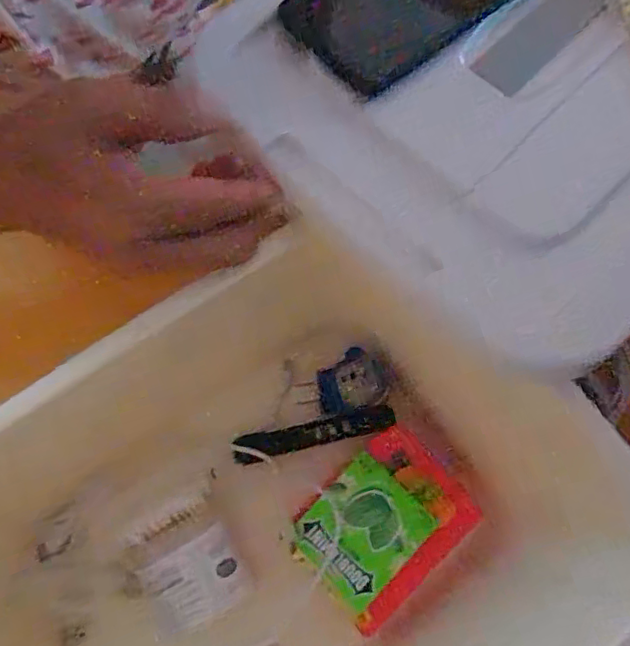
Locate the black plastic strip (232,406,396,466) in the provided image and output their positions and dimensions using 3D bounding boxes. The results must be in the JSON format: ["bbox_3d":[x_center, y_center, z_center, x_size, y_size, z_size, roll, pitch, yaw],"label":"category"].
[{"bbox_3d":[-0.002,0.076,0.388,0.112,0.011,0.019,-16,74,14],"label":"black plastic strip"}]

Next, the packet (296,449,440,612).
[{"bbox_3d":[0.027,0.124,0.342,0.070,0.005,0.062,-43,82,-12],"label":"packet"}]

